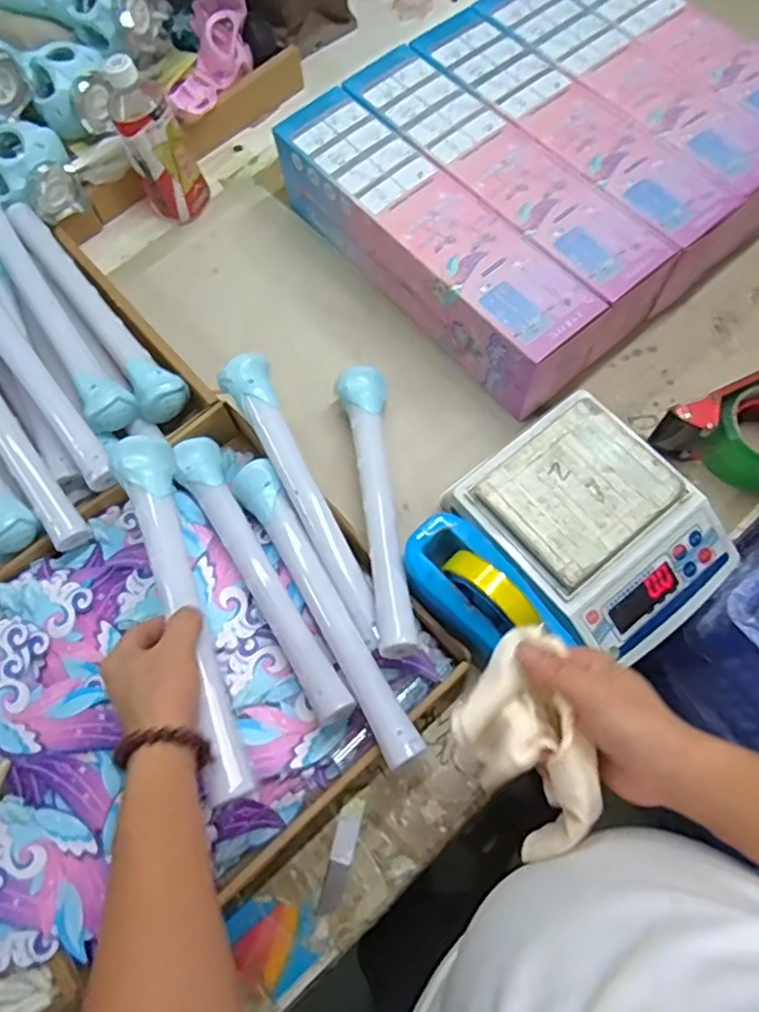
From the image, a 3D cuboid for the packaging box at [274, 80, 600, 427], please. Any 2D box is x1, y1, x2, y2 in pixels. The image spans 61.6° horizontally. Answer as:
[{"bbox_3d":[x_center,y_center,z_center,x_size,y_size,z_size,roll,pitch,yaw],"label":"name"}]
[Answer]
[{"bbox_3d":[0.055,-0.281,0.694,0.098,0.108,0.410,-38,72,-12],"label":"packaging box"}]

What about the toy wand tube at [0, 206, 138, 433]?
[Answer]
[{"bbox_3d":[-0.352,-0.213,0.678,0.044,0.039,0.317,-33,71,-10],"label":"toy wand tube"}]

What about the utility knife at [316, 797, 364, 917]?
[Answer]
[{"bbox_3d":[-0.033,0.301,0.548,0.018,0.005,0.092,13,70,7],"label":"utility knife"}]

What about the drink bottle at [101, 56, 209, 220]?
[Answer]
[{"bbox_3d":[-0.255,-0.420,0.736,0.060,0.175,0.055,14,70,8],"label":"drink bottle"}]

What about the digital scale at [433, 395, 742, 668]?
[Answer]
[{"bbox_3d":[0.201,0.016,0.588,0.167,0.066,0.225,-38,72,-12],"label":"digital scale"}]

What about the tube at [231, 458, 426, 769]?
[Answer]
[{"bbox_3d":[-0.051,0.081,0.561,0.043,0.044,0.309,-30,71,-9],"label":"tube"}]

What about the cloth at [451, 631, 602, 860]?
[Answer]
[{"bbox_3d":[0.093,0.158,0.418,0.075,0.074,0.136,-12,69,-3],"label":"cloth"}]

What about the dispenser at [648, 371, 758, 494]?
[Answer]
[{"bbox_3d":[0.356,-0.062,0.626,0.147,0.076,0.101,-22,70,-6],"label":"dispenser"}]

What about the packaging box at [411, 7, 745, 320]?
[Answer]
[{"bbox_3d":[0.209,-0.406,0.726,0.116,0.092,0.412,-40,73,-13],"label":"packaging box"}]

